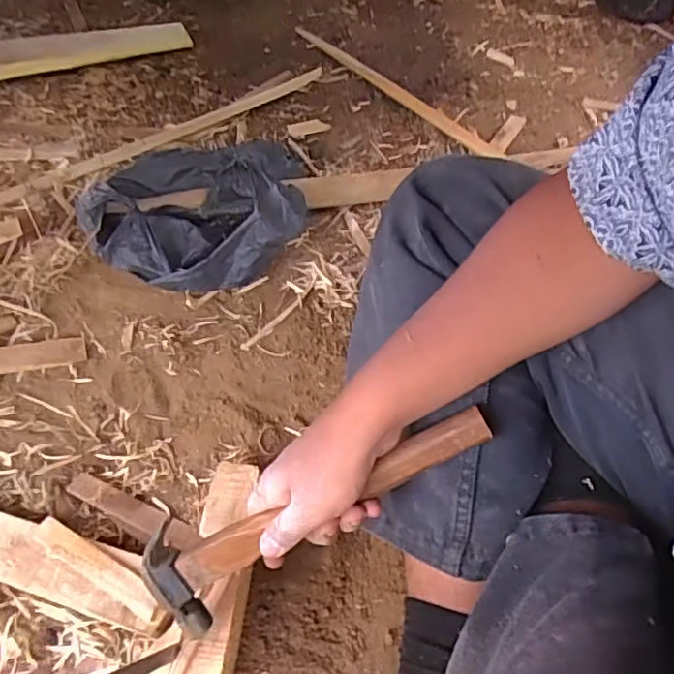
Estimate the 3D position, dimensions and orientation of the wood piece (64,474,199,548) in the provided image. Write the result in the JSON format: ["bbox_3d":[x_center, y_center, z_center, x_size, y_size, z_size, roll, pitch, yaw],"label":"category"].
[{"bbox_3d":[-0.191,0.164,0.565,0.133,0.012,0.030,20,58,16],"label":"wood piece"}]

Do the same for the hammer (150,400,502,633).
[{"bbox_3d":[-0.015,0.134,0.443,0.280,0.054,0.059,-28,55,11],"label":"hammer"}]

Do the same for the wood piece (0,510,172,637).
[{"bbox_3d":[-0.242,0.200,0.532,0.219,0.032,0.056,13,56,12],"label":"wood piece"}]

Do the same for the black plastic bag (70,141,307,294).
[{"bbox_3d":[-0.171,-0.168,0.755,0.255,0.077,0.255,-3,55,1],"label":"black plastic bag"}]

